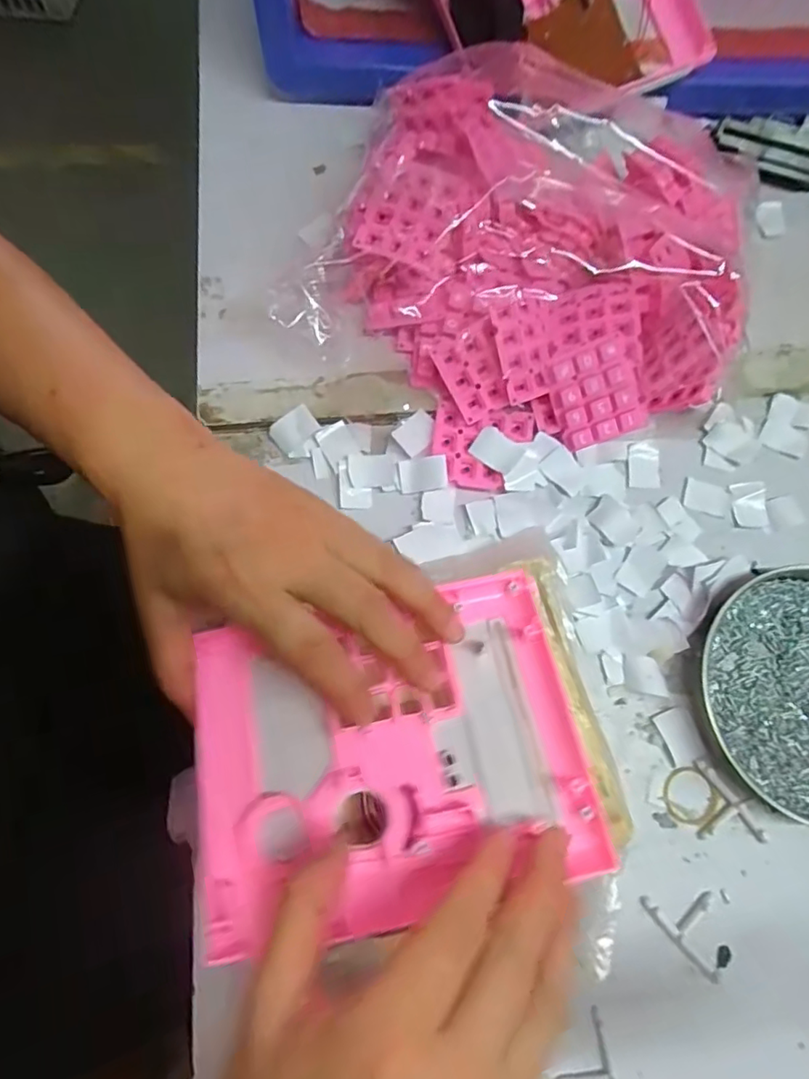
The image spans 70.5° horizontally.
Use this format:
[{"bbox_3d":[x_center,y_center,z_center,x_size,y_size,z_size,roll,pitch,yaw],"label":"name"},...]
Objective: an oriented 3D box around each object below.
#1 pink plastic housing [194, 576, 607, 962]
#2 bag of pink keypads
[{"bbox_3d":[-0.009,0.091,0.254,0.168,0.030,0.129,-11,75,-5],"label":"pink plastic housing"},{"bbox_3d":[0.075,-0.166,0.344,0.246,0.094,0.249,22,74,4],"label":"bag of pink keypads"}]

